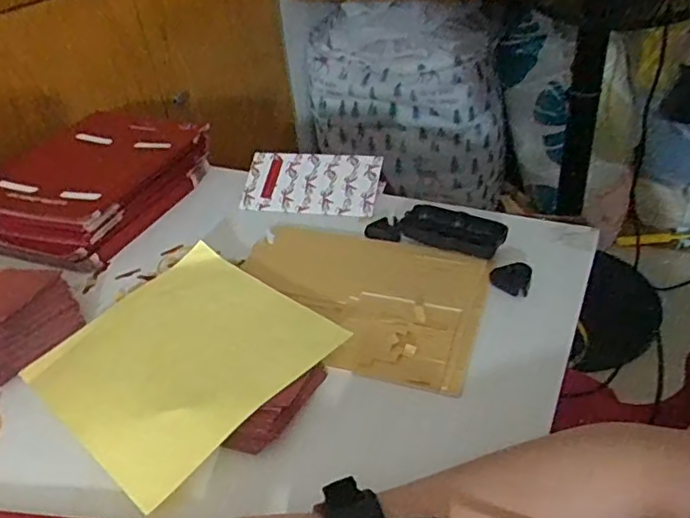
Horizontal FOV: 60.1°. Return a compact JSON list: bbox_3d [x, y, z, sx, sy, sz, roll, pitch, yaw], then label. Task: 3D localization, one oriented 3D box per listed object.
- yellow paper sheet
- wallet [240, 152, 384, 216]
[{"bbox_3d":[-0.141,0.079,0.524,0.207,0.023,0.210,28,46,34],"label":"yellow paper sheet"},{"bbox_3d":[-0.044,-0.095,0.757,0.171,0.010,0.085,3,66,15],"label":"wallet"}]

